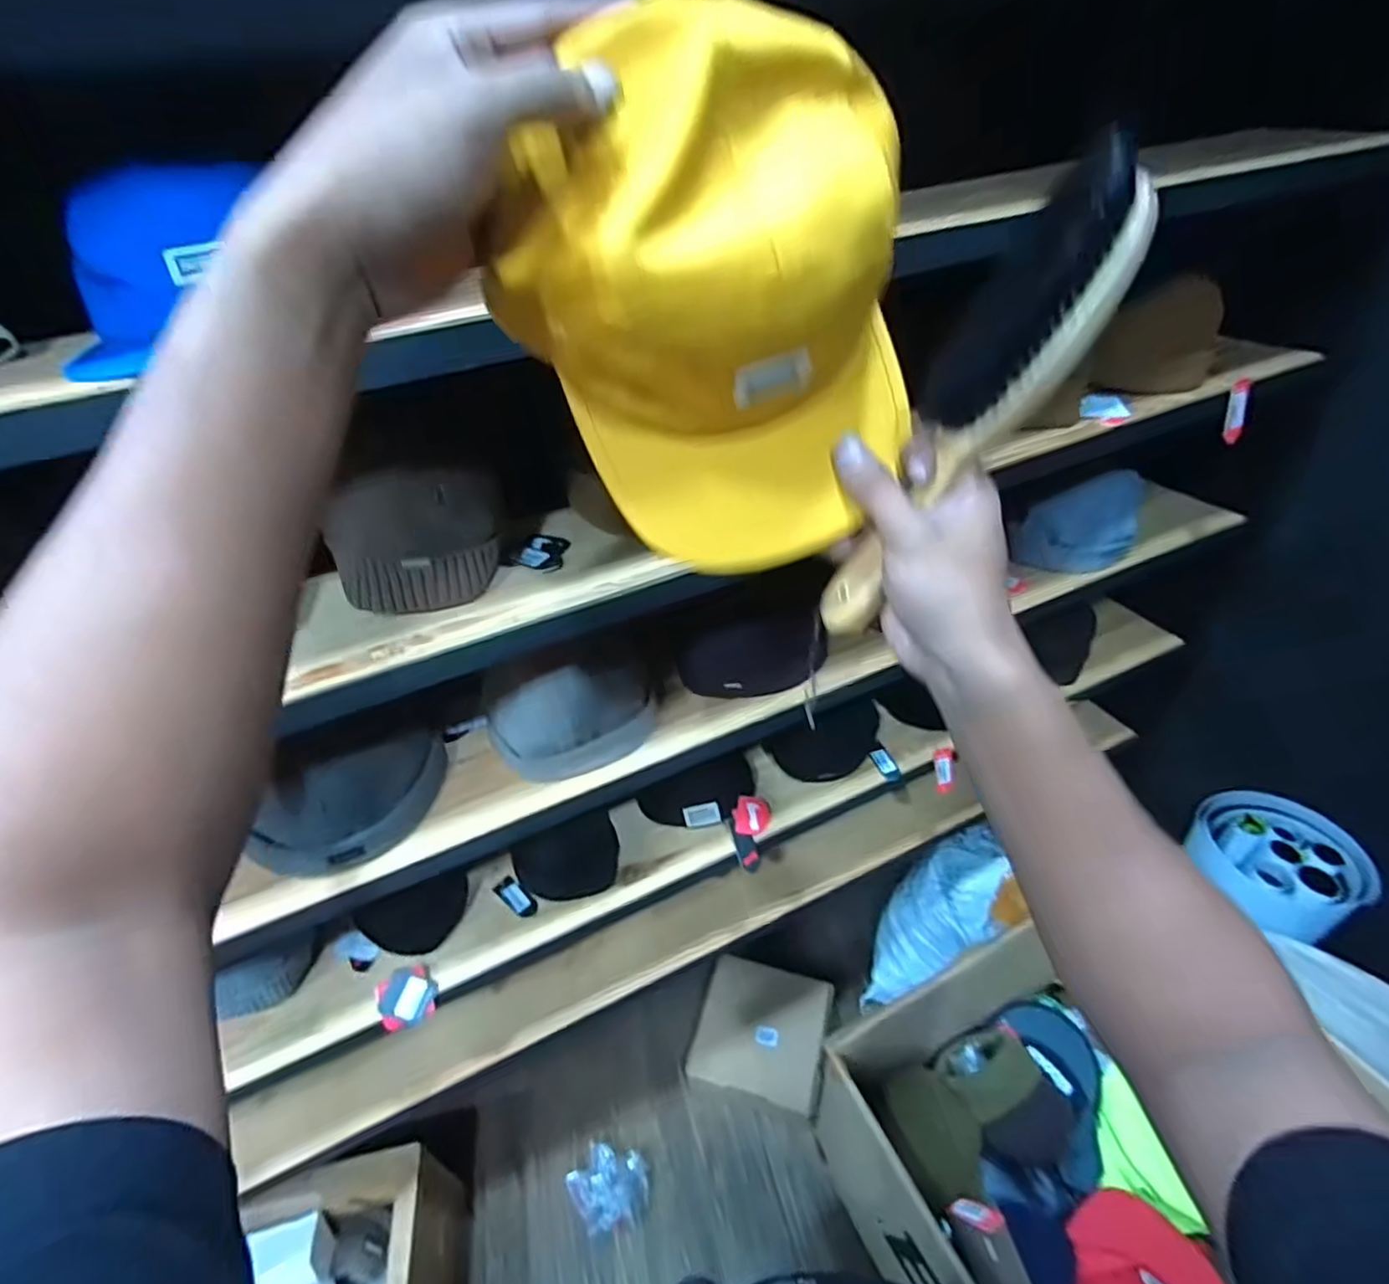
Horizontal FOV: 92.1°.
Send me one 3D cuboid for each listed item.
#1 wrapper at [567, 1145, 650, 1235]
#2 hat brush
[{"bbox_3d":[-0.161,1.028,1.278,0.135,0.090,0.131,-3,39,3],"label":"wrapper"},{"bbox_3d":[0.133,-0.111,0.331,0.042,0.240,0.042,13,28,-34],"label":"hat brush"}]

